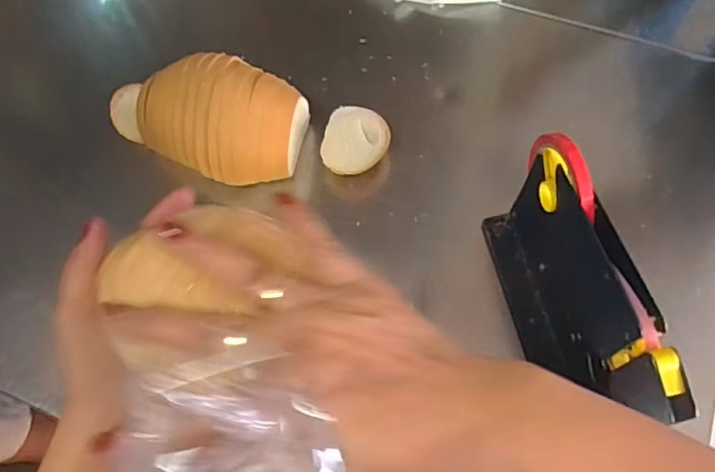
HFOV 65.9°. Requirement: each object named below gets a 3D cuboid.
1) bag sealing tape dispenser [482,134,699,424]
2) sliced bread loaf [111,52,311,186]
[{"bbox_3d":[0.162,0.040,0.434,0.047,0.153,0.211,-15,66,-4],"label":"bag sealing tape dispenser"},{"bbox_3d":[-0.150,-0.126,0.547,0.199,0.069,0.112,22,69,12],"label":"sliced bread loaf"}]

